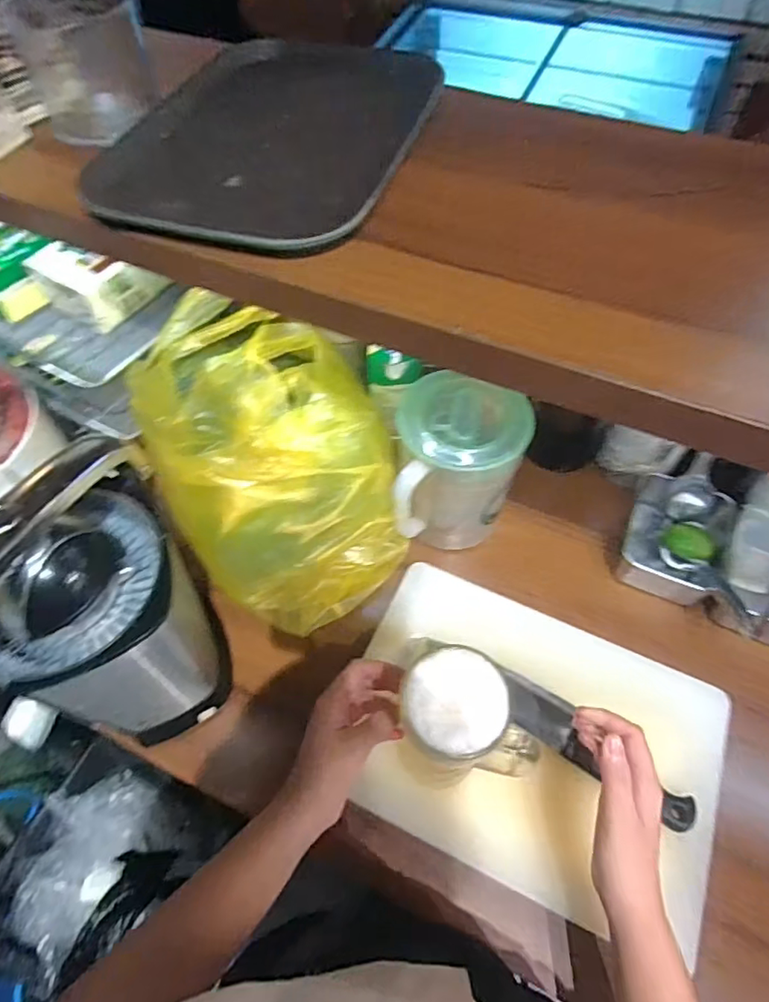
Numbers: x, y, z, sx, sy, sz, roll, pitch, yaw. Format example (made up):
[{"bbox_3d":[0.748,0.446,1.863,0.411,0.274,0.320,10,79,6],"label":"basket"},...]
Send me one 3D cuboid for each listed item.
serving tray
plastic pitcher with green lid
[{"bbox_3d":[-0.096,-0.335,0.513,0.244,0.032,0.337,15,58,10],"label":"serving tray"},{"bbox_3d":[0.079,-0.029,0.622,0.133,0.196,0.111,-2,57,0],"label":"plastic pitcher with green lid"}]

